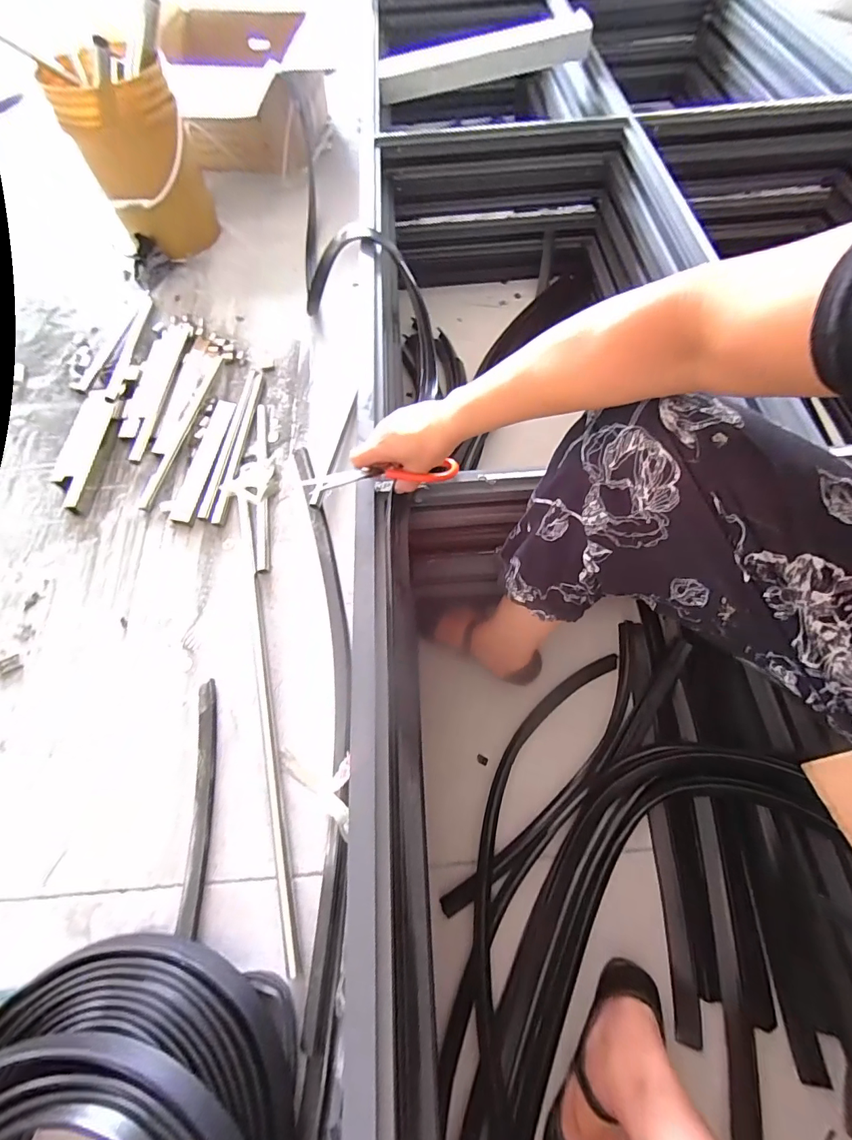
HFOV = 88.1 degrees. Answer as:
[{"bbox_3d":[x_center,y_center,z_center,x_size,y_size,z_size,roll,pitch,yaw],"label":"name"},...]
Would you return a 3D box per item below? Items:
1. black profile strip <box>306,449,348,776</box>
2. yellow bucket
[{"bbox_3d":[-0.190,0.017,0.828,0.056,0.021,0.650,-11,64,-4],"label":"black profile strip"},{"bbox_3d":[-0.745,-1.066,1.184,0.261,0.371,0.276,-1,64,1],"label":"yellow bucket"}]

